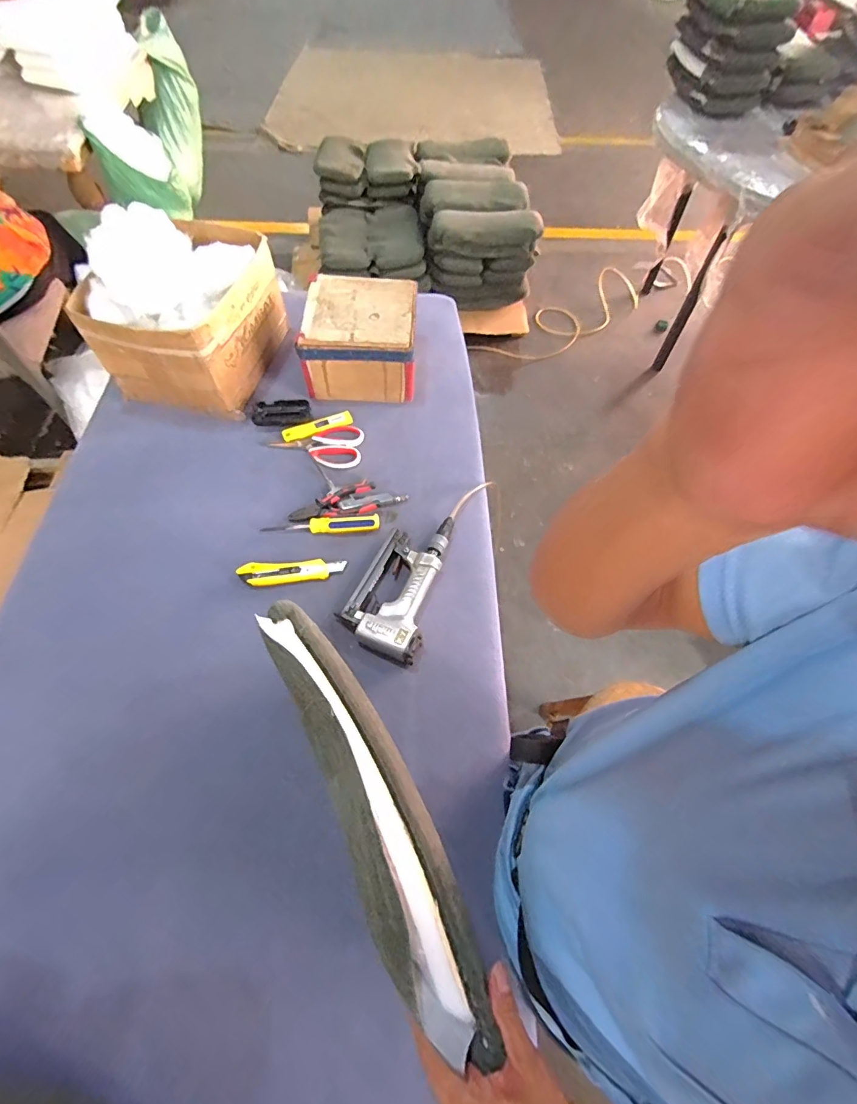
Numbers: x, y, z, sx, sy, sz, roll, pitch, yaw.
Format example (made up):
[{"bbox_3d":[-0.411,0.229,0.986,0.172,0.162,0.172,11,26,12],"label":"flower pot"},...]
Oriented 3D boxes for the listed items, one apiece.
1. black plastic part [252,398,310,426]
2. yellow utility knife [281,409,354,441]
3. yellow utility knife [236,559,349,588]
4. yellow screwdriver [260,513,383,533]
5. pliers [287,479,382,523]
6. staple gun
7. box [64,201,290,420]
[{"bbox_3d":[-0.288,-0.274,0.913,0.105,0.026,0.054,-10,61,-7],"label":"black plastic part"},{"bbox_3d":[-0.214,-0.245,0.901,0.136,0.011,0.034,-23,56,-16],"label":"yellow utility knife"},{"bbox_3d":[-0.218,0.033,0.744,0.166,0.015,0.039,-1,60,-2],"label":"yellow utility knife"},{"bbox_3d":[-0.181,-0.043,0.785,0.196,0.022,0.028,-4,60,-4],"label":"yellow screwdriver"},{"bbox_3d":[-0.164,-0.080,0.797,0.154,0.026,0.061,-14,61,-9],"label":"pliers"},{"bbox_3d":[-0.047,0.043,0.739,0.129,0.043,0.250,16,61,8],"label":"staple gun"},{"bbox_3d":[-0.450,-0.458,0.880,0.241,0.250,0.304,12,60,5],"label":"box"}]

